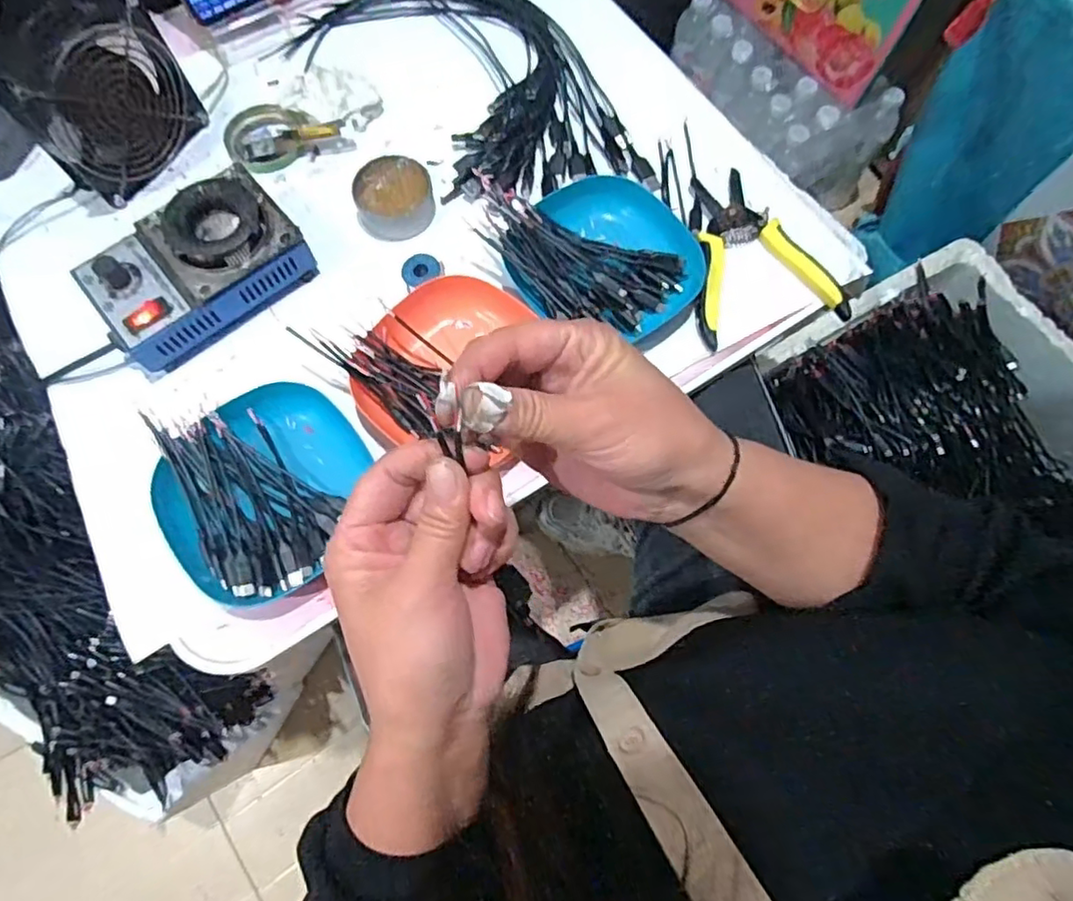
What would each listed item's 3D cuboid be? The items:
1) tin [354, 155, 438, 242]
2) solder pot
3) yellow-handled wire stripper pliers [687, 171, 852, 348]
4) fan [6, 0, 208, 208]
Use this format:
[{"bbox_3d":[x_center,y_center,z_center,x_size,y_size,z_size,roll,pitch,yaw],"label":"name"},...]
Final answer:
[{"bbox_3d":[-0.117,-0.207,0.511,0.062,0.026,0.062,0,73,-1],"label":"tin"},{"bbox_3d":[-0.257,-0.140,0.471,0.148,0.061,0.095,-36,77,-11],"label":"solder pot"},{"bbox_3d":[0.173,-0.164,0.504,0.115,0.010,0.152,-11,74,-4],"label":"yellow-handled wire stripper pliers"},{"bbox_3d":[-0.325,-0.269,0.483,0.035,0.111,0.118,39,76,10],"label":"fan"}]

